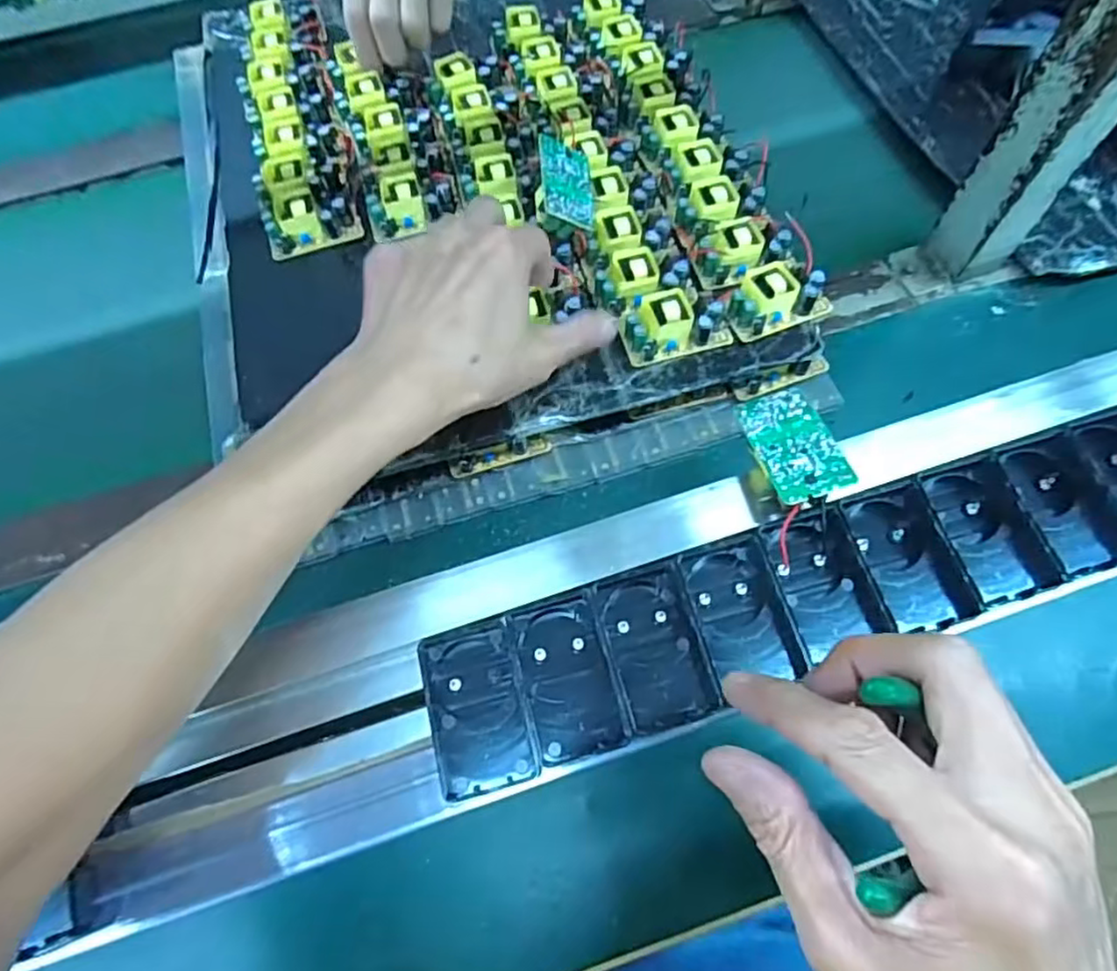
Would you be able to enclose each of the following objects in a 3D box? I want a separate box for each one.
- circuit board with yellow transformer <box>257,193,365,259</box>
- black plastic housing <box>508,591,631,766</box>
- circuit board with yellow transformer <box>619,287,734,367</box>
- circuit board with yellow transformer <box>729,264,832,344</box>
[{"bbox_3d":[-0.171,-0.185,0.450,0.060,0.022,0.041,-16,65,-4],"label":"circuit board with yellow transformer"},{"bbox_3d":[0.005,0.092,0.312,0.042,0.020,0.071,-15,65,-3],"label":"black plastic housing"},{"bbox_3d":[0.070,-0.100,0.396,0.063,0.019,0.040,-14,65,-3],"label":"circuit board with yellow transformer"},{"bbox_3d":[0.134,-0.115,0.400,0.061,0.021,0.033,-20,66,-6],"label":"circuit board with yellow transformer"}]

